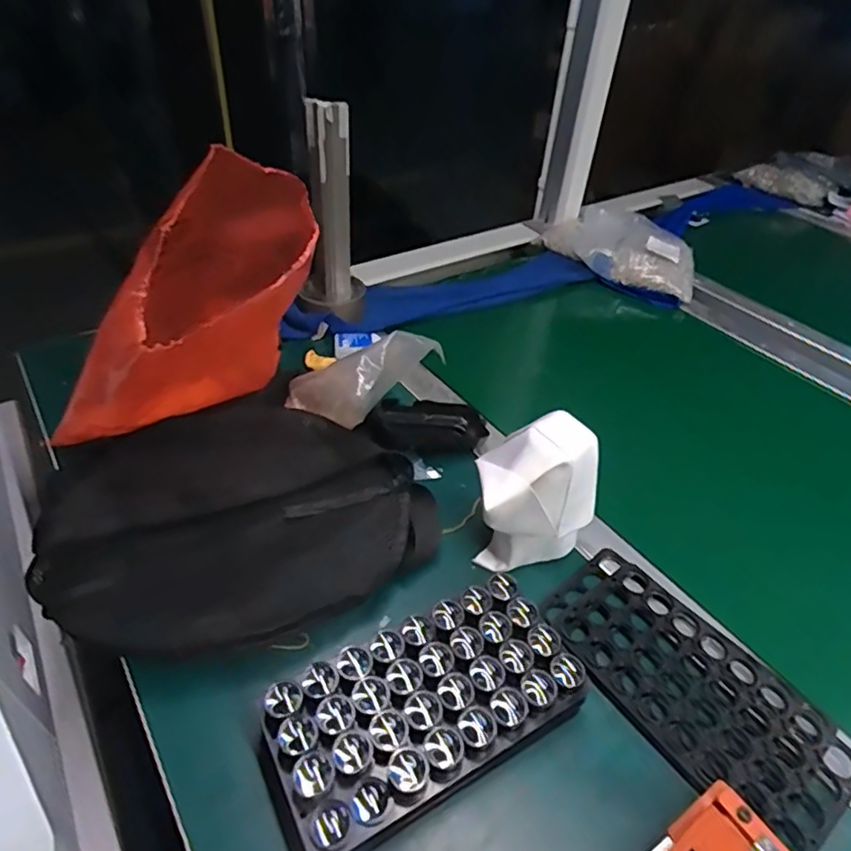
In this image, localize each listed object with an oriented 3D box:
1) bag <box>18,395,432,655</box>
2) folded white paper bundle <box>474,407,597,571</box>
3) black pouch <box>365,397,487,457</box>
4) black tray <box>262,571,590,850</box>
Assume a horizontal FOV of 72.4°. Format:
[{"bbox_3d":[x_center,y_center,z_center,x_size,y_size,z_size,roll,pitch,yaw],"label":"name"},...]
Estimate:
[{"bbox_3d":[-0.156,0.064,0.481,0.301,0.053,0.245,-16,46,-21],"label":"bag"},{"bbox_3d":[0.085,0.052,0.475,0.102,0.117,0.076,-7,43,-13],"label":"folded white paper bundle"},{"bbox_3d":[0.000,0.001,0.592,0.125,0.039,0.052,-2,42,-7],"label":"black pouch"},{"bbox_3d":[0.001,0.180,0.373,0.191,0.046,0.098,-19,47,-24],"label":"black tray"}]

